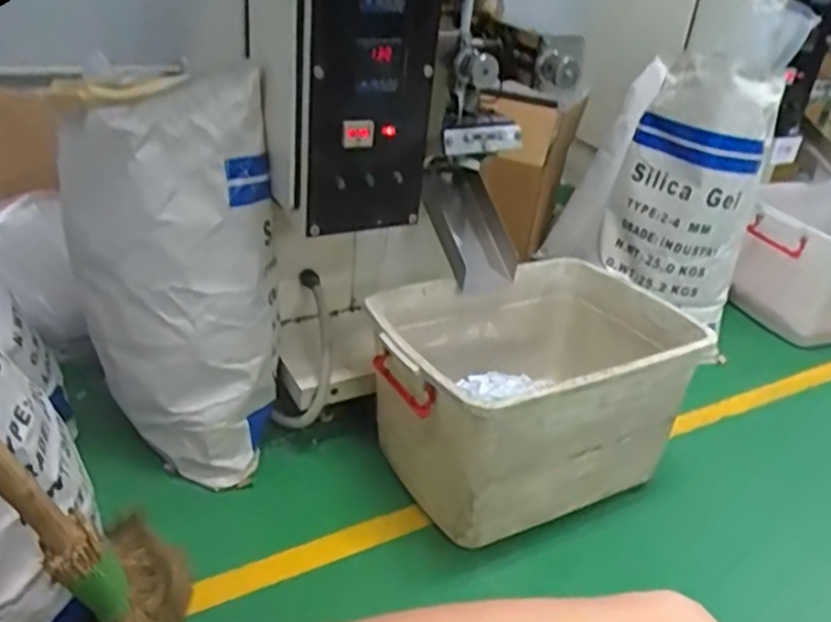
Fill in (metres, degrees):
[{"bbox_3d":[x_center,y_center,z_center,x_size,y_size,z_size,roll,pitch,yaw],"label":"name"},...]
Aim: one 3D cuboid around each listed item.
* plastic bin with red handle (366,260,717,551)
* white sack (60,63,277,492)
[{"bbox_3d":[0.197,0.124,1.320,0.567,0.296,0.449,-12,34,-30],"label":"plastic bin with red handle"},{"bbox_3d":[-0.400,-0.039,1.171,0.320,0.600,0.272,-2,30,-15],"label":"white sack"}]

